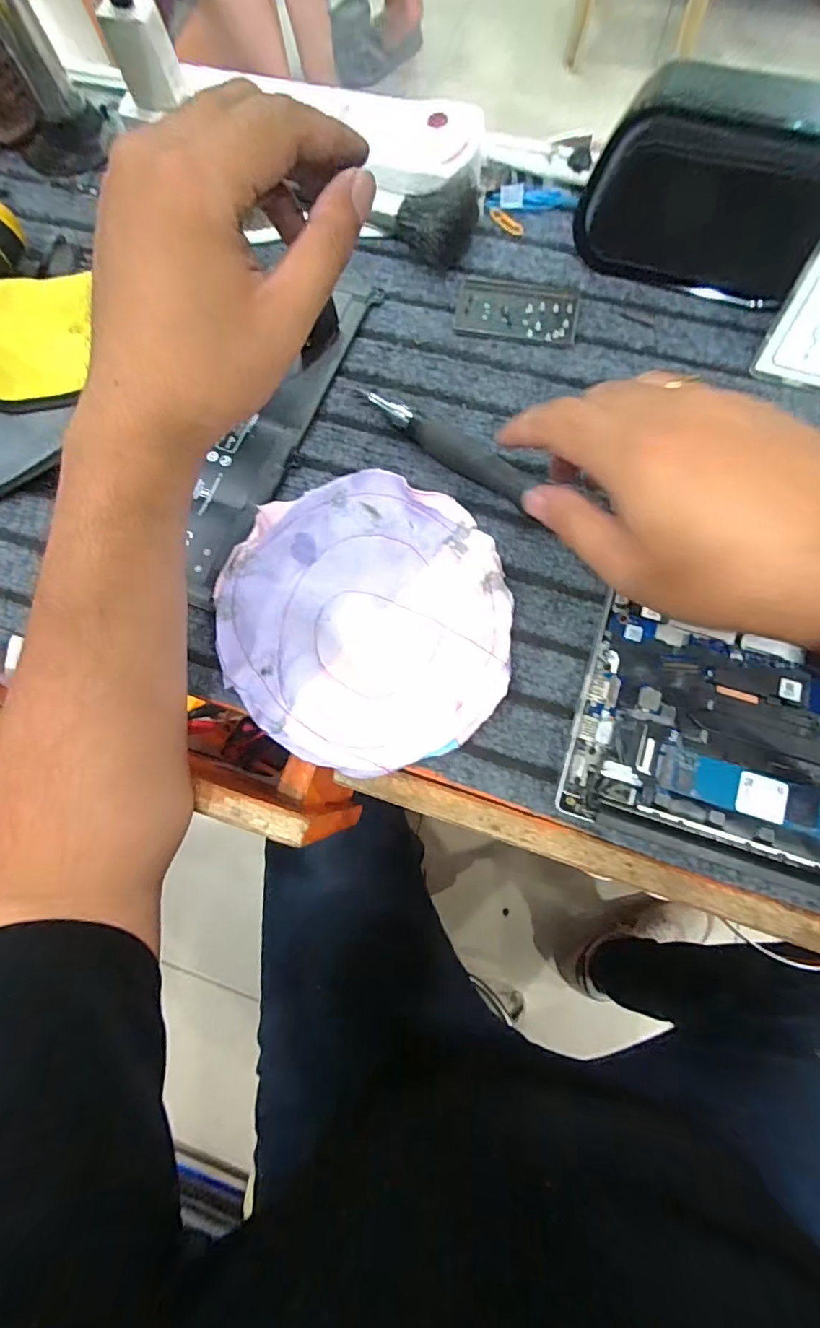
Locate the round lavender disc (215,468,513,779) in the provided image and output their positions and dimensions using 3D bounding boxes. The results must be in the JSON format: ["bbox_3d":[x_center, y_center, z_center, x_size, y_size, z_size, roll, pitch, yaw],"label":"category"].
[{"bbox_3d":[-0.027,-0.026,0.290,0.162,0.020,0.166,-1,76,2],"label":"round lavender disc"}]

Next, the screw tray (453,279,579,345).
[{"bbox_3d":[0.073,-0.242,0.347,0.081,0.005,0.046,11,77,5],"label":"screw tray"}]

